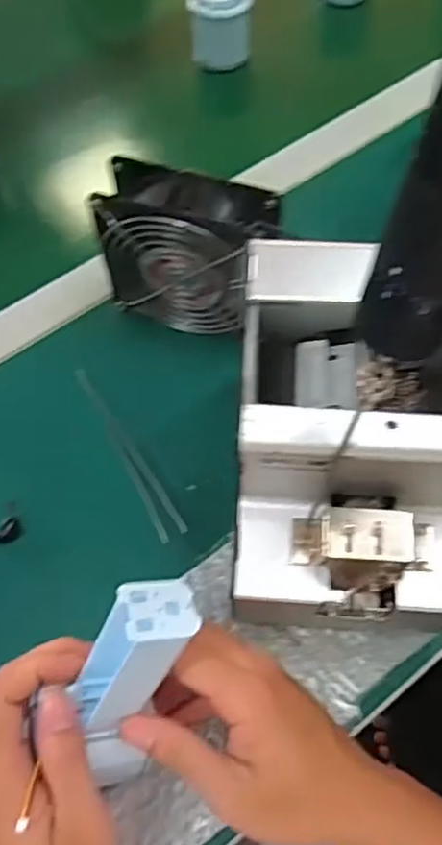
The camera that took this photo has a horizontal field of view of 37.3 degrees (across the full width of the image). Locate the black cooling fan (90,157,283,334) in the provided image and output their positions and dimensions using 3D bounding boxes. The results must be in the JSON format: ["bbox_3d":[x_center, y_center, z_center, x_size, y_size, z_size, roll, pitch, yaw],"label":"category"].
[{"bbox_3d":[-0.021,-0.114,0.455,0.112,0.114,0.047,18,64,11],"label":"black cooling fan"}]

